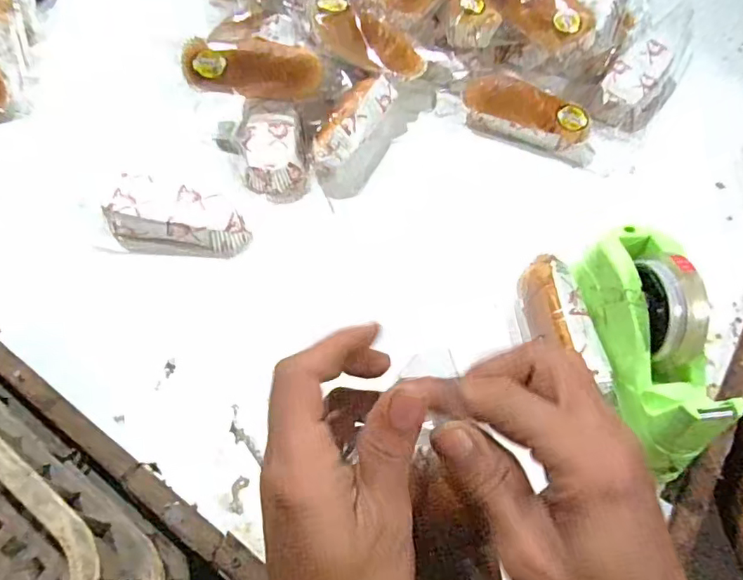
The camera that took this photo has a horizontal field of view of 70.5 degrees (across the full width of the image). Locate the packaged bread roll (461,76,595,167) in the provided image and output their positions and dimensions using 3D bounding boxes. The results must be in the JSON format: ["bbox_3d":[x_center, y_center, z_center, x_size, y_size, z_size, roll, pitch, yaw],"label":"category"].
[{"bbox_3d":[0.193,-0.208,0.638,0.168,0.057,0.063,20,61,9],"label":"packaged bread roll"}]

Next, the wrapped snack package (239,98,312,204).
[{"bbox_3d":[-0.109,-0.161,0.594,0.072,0.031,0.130,-10,61,-8],"label":"wrapped snack package"}]

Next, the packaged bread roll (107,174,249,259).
[{"bbox_3d":[-0.196,-0.075,0.540,0.133,0.045,0.064,5,60,1],"label":"packaged bread roll"}]

